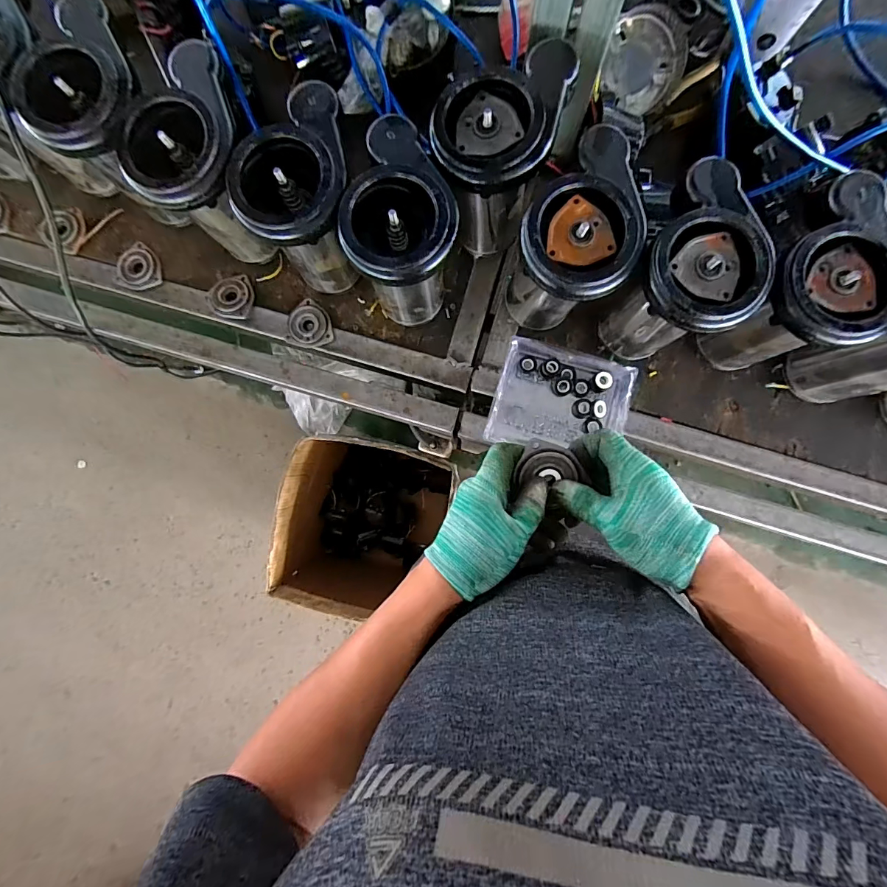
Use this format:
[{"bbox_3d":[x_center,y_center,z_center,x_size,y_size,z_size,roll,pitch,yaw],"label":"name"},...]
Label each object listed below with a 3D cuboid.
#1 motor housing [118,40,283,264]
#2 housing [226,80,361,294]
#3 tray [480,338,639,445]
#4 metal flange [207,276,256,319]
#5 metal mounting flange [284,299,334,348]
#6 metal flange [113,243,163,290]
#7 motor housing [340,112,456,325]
[{"bbox_3d":[-0.277,-0.311,0.525,0.135,0.191,0.194,-15,83,0],"label":"motor housing"},{"bbox_3d":[-0.162,-0.287,0.521,0.120,0.190,0.168,-8,88,2],"label":"housing"},{"bbox_3d":[0.158,-0.058,0.563,0.171,0.032,0.134,13,84,4],"label":"tray"},{"bbox_3d":[-0.307,-0.215,0.606,0.067,0.011,0.066,0,83,2],"label":"metal flange"},{"bbox_3d":[-0.194,-0.170,0.596,0.063,0.014,0.064,-12,83,1],"label":"metal mounting flange"},{"bbox_3d":[-0.444,-0.254,0.610,0.060,0.019,0.066,0,83,2],"label":"metal flange"},{"bbox_3d":[-0.041,-0.247,0.511,0.116,0.189,0.167,-1,88,2],"label":"motor housing"}]

